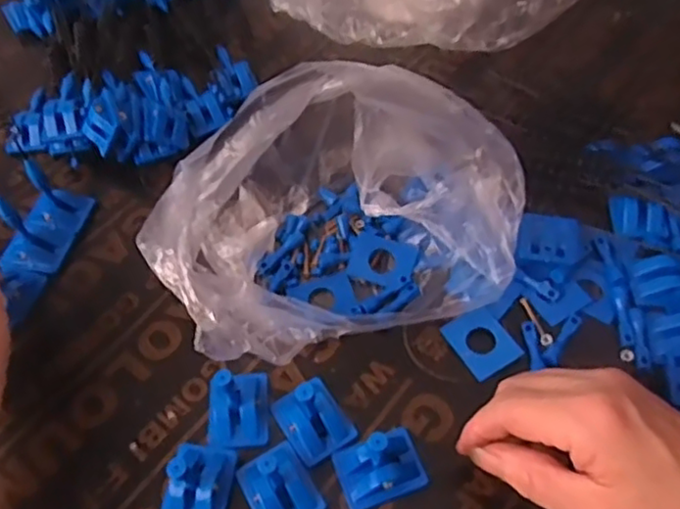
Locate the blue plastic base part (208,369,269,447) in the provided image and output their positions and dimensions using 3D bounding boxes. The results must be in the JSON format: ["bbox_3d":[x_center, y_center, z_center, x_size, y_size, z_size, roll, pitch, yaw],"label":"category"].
[{"bbox_3d":[-0.059,0.080,0.362,0.033,0.042,0.042,-4,53,3],"label":"blue plastic base part"}]

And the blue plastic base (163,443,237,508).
[{"bbox_3d":[-0.076,0.115,0.335,0.033,0.046,0.044,4,54,9],"label":"blue plastic base"}]

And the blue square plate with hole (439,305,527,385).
[{"bbox_3d":[0.085,0.052,0.391,0.033,0.004,0.041,-27,56,-14],"label":"blue square plate with hole"}]

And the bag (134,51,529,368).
[{"bbox_3d":[0.000,-0.035,0.388,0.213,0.122,0.144,-22,54,-10],"label":"bag"}]

